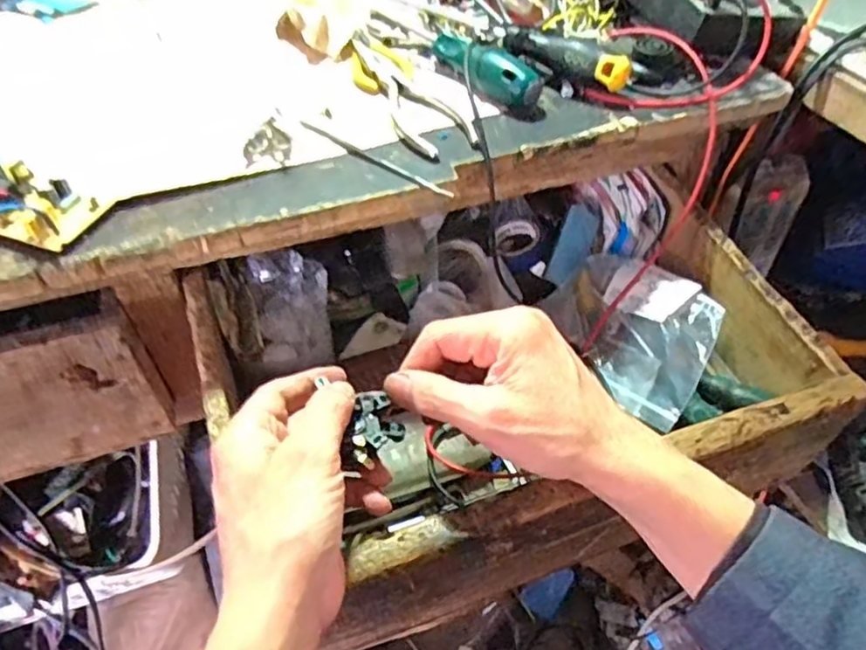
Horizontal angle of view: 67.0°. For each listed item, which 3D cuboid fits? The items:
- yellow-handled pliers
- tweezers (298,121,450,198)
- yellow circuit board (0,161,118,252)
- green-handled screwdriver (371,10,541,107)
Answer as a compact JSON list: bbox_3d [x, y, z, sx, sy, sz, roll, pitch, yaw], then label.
[{"bbox_3d":[-0.022,-0.166,0.462,0.046,0.012,0.151,-18,51,-17],"label":"yellow-handled pliers"},{"bbox_3d":[-0.039,-0.107,0.418,0.123,0.004,0.008,30,54,23],"label":"tweezers"},{"bbox_3d":[-0.242,-0.071,0.377,0.094,0.021,0.052,18,50,14],"label":"yellow circuit board"},{"bbox_3d":[0.012,-0.206,0.482,0.024,0.026,0.166,-33,57,-27],"label":"green-handled screwdriver"}]

